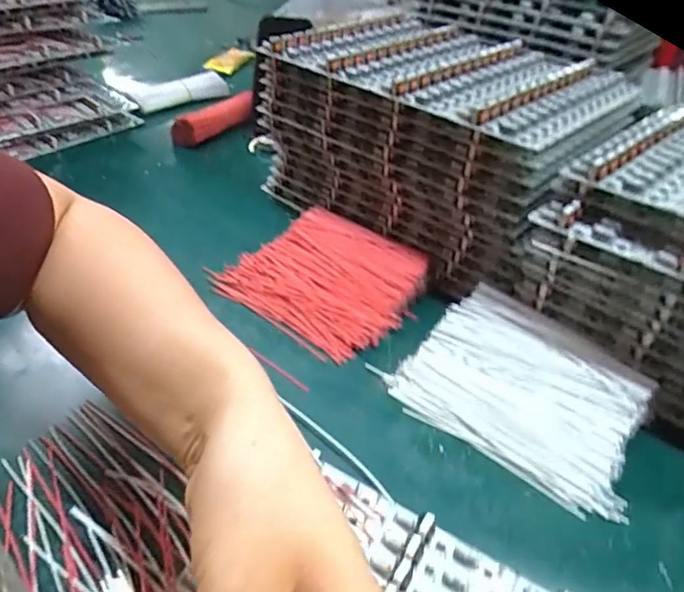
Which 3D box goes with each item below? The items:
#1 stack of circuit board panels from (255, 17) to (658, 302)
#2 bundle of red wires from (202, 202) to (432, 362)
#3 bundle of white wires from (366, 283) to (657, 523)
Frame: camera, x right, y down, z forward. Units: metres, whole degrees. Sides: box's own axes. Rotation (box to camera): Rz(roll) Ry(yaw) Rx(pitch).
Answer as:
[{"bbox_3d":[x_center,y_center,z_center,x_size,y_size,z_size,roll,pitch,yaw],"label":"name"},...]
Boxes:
[{"bbox_3d":[0.093,-0.155,0.516,0.202,0.155,0.291,-29,49,-32],"label":"stack of circuit board panels"},{"bbox_3d":[-0.015,-0.021,0.466,0.162,0.020,0.138,29,46,28],"label":"bundle of red wires"},{"bbox_3d":[0.127,0.063,0.363,0.156,0.028,0.117,32,47,31],"label":"bundle of white wires"}]

